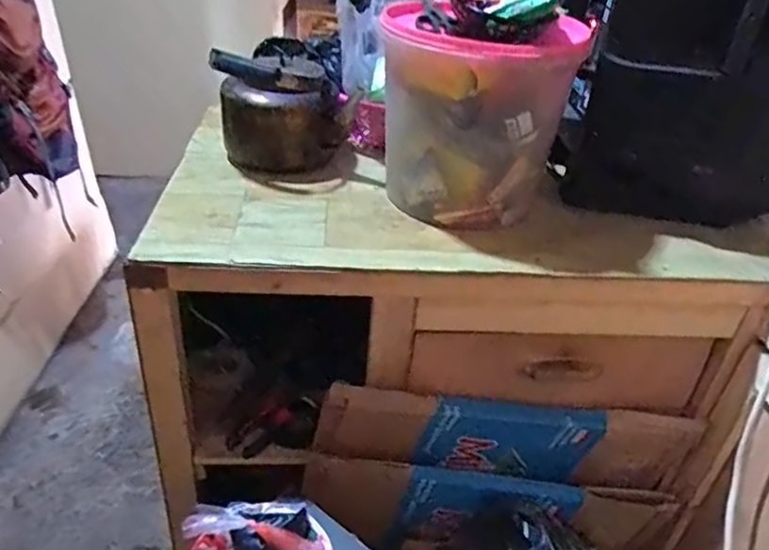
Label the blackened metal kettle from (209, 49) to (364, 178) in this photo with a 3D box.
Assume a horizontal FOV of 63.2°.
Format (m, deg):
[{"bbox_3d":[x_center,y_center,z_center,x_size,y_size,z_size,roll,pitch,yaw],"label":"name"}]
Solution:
[{"bbox_3d":[-0.156,-0.260,0.941,0.185,0.166,0.163,-10,37,-18],"label":"blackened metal kettle"}]

